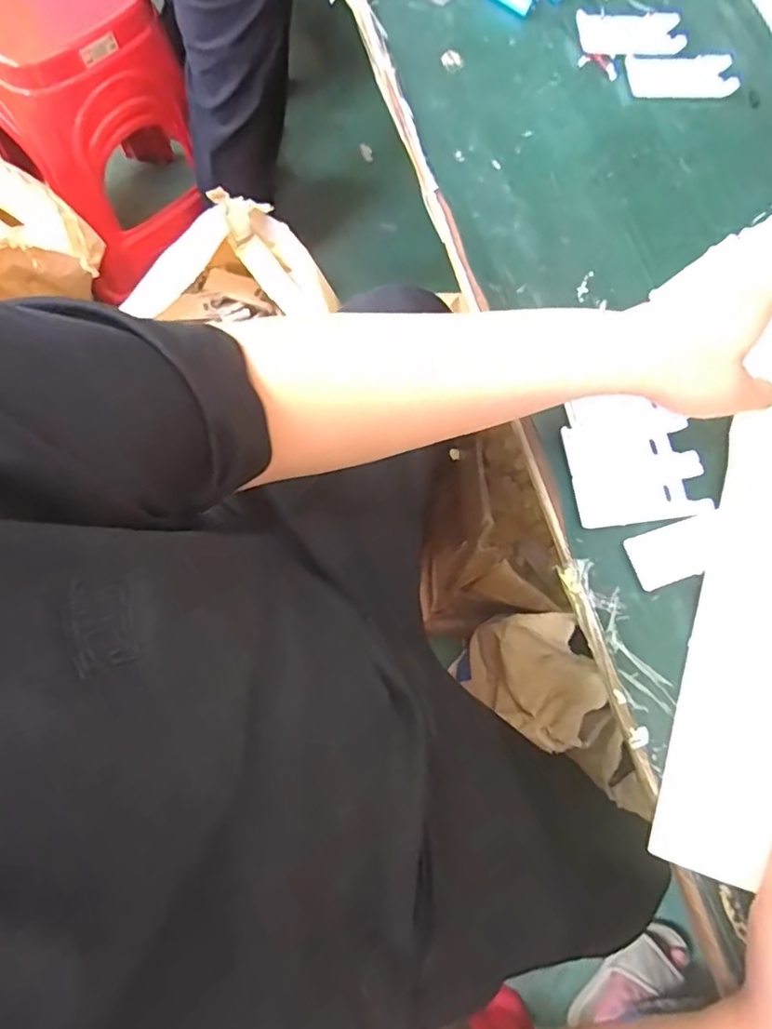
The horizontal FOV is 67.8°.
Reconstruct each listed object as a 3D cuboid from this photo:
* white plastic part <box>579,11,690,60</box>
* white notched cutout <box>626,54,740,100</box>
[{"bbox_3d":[0.238,-0.467,0.557,0.103,0.011,0.048,-5,76,-9],"label":"white plastic part"},{"bbox_3d":[0.284,-0.419,0.550,0.103,0.007,0.044,0,75,-8],"label":"white notched cutout"}]

